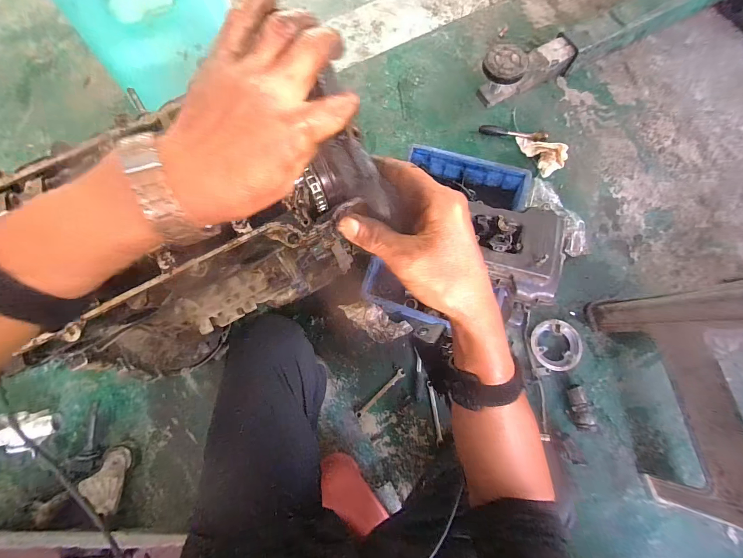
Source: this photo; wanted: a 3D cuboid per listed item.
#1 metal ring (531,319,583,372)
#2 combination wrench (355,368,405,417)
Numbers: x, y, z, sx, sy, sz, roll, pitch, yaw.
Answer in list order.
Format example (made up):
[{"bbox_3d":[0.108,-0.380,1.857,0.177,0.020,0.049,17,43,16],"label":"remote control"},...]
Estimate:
[{"bbox_3d":[0.458,0.163,0.821,0.124,0.013,0.121,0,74,0],"label":"metal ring"},{"bbox_3d":[0.023,0.283,0.823,0.155,0.010,0.020,-42,78,-11],"label":"combination wrench"}]

